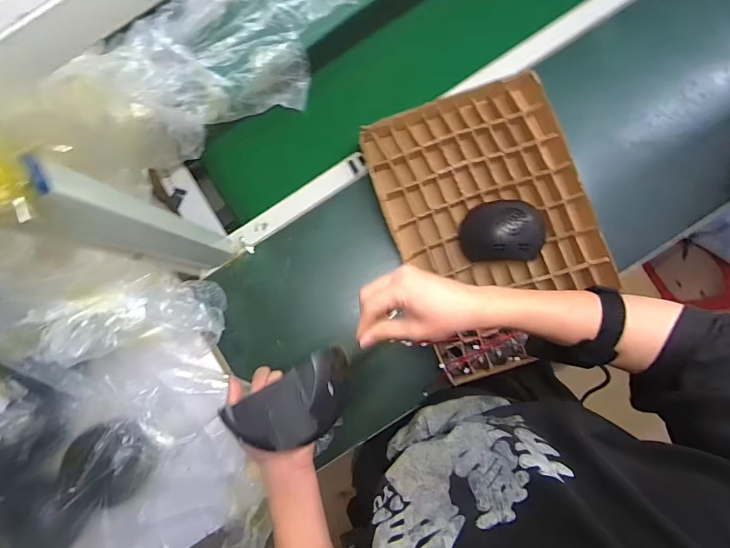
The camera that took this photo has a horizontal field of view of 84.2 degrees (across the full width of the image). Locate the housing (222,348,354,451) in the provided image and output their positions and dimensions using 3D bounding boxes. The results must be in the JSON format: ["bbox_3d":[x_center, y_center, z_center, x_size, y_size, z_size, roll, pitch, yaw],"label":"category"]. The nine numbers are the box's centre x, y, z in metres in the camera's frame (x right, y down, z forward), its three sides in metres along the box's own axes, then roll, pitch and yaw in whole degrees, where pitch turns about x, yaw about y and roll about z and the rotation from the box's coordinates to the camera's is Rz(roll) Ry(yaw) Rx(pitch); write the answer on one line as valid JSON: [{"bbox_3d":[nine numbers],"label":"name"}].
[{"bbox_3d":[-0.067,0.125,0.387,0.118,0.045,0.066,-26,83,1],"label":"housing"}]

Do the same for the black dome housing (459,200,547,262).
[{"bbox_3d":[0.212,-0.065,0.624,0.126,0.073,0.095,3,85,4],"label":"black dome housing"}]

